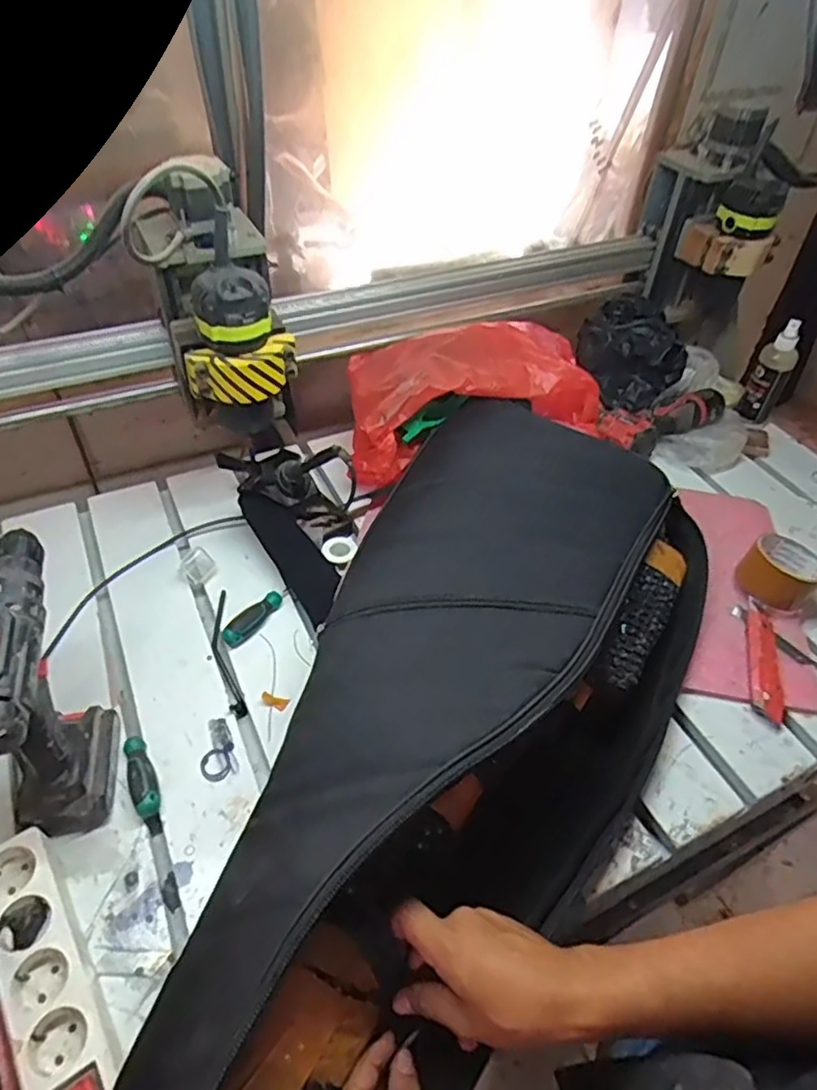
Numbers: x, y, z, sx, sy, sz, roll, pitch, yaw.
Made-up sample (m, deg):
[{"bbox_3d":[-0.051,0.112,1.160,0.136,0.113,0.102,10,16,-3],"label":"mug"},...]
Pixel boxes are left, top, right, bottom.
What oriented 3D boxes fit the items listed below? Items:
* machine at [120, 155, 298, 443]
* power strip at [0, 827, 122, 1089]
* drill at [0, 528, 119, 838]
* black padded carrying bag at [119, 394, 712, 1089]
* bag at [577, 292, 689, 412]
[{"bbox_3d":[-0.200,-0.258,0.694,0.139,0.246,0.153,-8,48,-10],"label":"machine"},{"bbox_3d":[-0.270,0.329,0.490,0.059,0.043,0.230,-27,54,-26],"label":"power strip"},{"bbox_3d":[-0.312,0.124,0.560,0.067,0.215,0.177,-7,48,-10],"label":"drill"},{"bbox_3d":[0.030,0.154,0.569,0.331,0.146,0.788,26,49,20],"label":"black padded carrying bag"},{"bbox_3d":[0.349,-0.298,1.003,0.141,0.116,0.139,-19,51,-20],"label":"bag"}]

